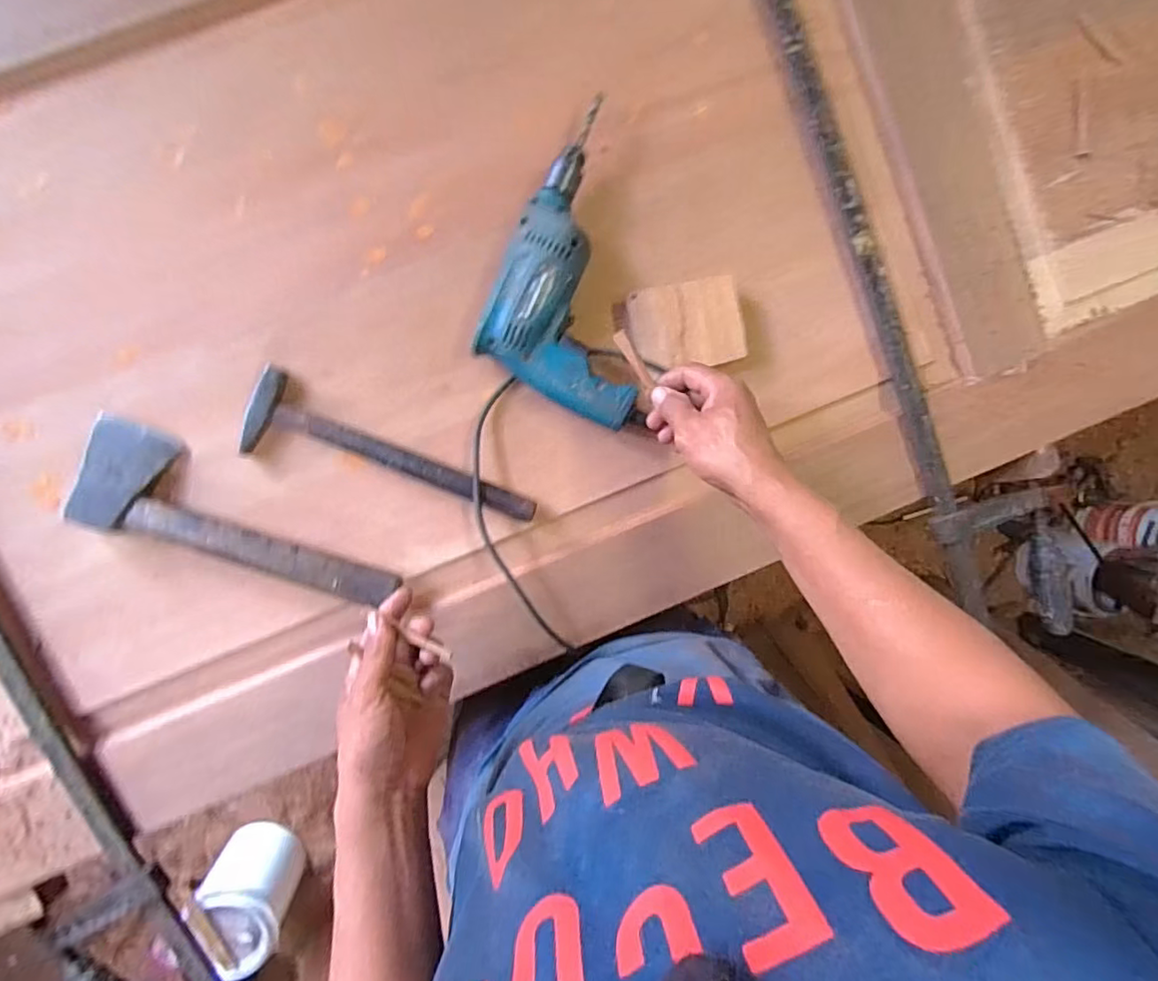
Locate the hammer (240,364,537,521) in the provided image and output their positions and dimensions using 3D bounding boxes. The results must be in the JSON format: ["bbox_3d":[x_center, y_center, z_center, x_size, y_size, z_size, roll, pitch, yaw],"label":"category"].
[{"bbox_3d":[-0.187,-0.021,0.598,0.290,0.027,0.078,25,91,-6],"label":"hammer"}]

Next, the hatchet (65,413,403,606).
[{"bbox_3d":[-0.321,0.022,0.586,0.315,0.035,0.105,17,92,-6],"label":"hatchet"}]

